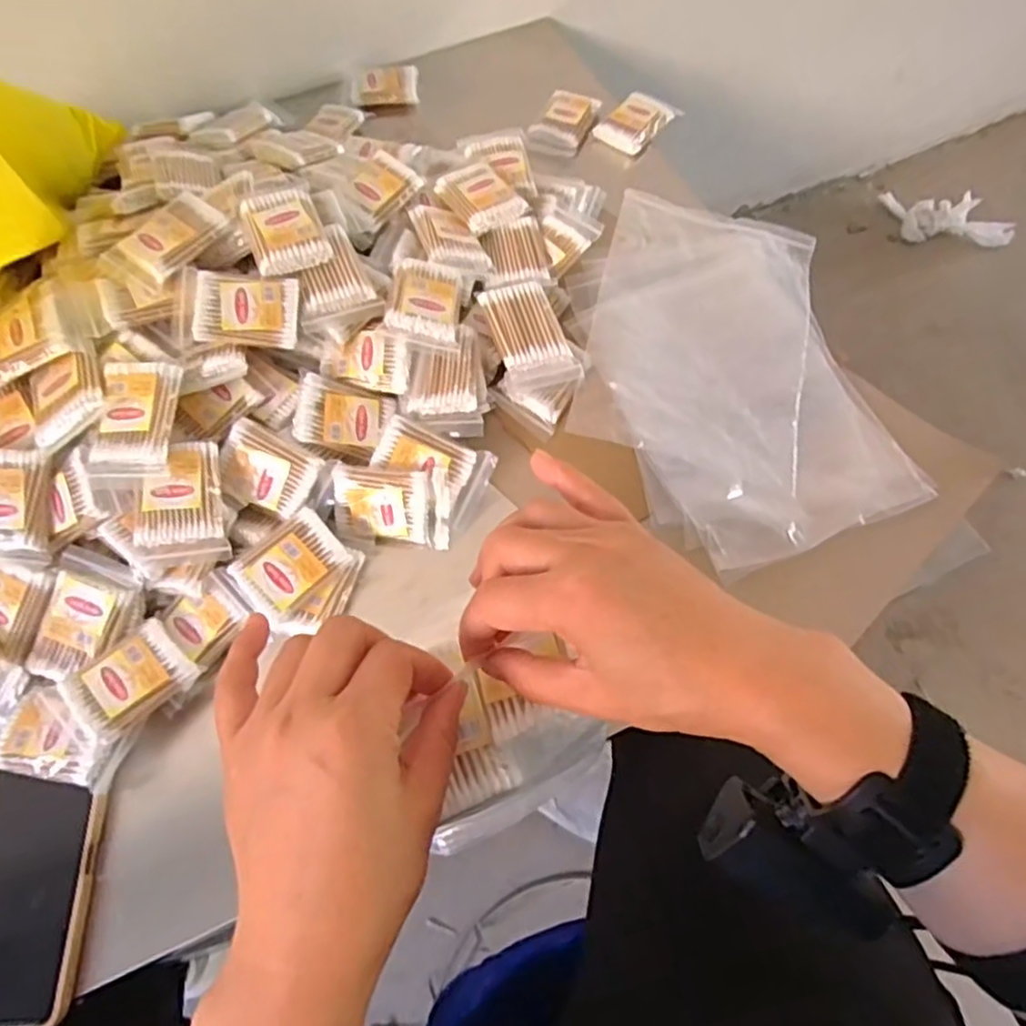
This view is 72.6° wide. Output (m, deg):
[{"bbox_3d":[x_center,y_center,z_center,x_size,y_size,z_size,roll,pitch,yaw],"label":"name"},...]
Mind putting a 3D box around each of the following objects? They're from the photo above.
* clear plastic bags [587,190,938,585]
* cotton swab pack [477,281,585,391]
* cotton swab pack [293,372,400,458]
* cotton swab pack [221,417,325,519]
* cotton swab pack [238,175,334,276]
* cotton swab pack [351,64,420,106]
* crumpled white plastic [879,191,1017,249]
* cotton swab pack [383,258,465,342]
[{"bbox_3d":[0.189,-0.129,0.599,0.218,0.030,0.356,-8,62,-2],"label":"clear plastic bags"},{"bbox_3d":[0.014,-0.150,0.585,0.069,0.024,0.088,-12,81,-15],"label":"cotton swab pack"},{"bbox_3d":[-0.132,-0.075,0.550,0.073,0.013,0.054,12,76,-23],"label":"cotton swab pack"},{"bbox_3d":[-0.185,-0.032,0.526,0.069,0.013,0.056,25,93,-7],"label":"cotton swab pack"},{"bbox_3d":[-0.183,-0.230,0.554,0.058,0.016,0.091,-20,65,-8],"label":"cotton swab pack"},{"bbox_3d":[-0.146,-0.488,0.796,0.075,0.015,0.049,-6,64,-1],"label":"cotton swab pack"},{"bbox_3d":[0.799,-0.542,1.283,0.233,0.065,0.088,24,66,13],"label":"crumpled white plastic"},{"bbox_3d":[-0.071,-0.174,0.567,0.056,0.015,0.075,9,60,-14],"label":"cotton swab pack"}]

